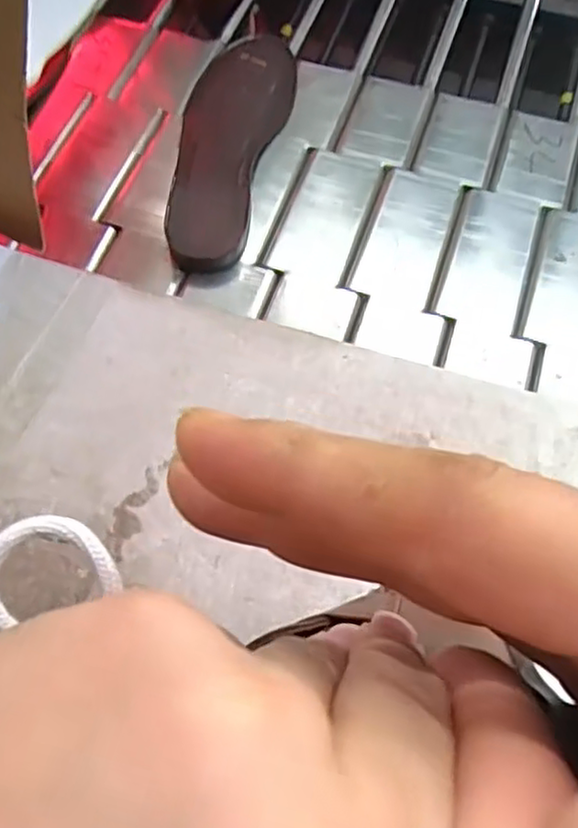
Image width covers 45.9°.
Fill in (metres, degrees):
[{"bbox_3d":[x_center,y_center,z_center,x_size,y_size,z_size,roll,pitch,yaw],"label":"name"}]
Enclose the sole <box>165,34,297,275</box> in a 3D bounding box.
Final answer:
[{"bbox_3d":[-0.049,-0.216,0.539,0.079,0.025,0.245,9,64,3],"label":"sole"}]

